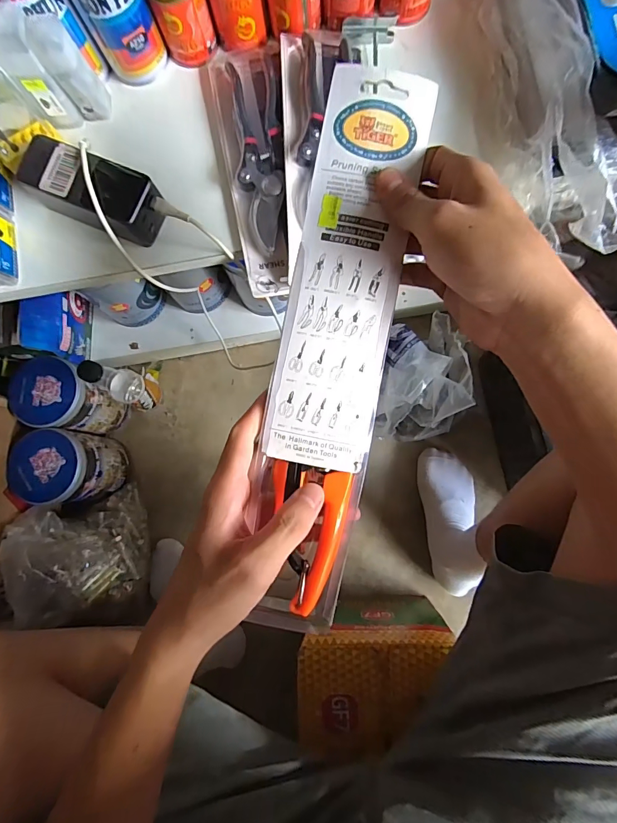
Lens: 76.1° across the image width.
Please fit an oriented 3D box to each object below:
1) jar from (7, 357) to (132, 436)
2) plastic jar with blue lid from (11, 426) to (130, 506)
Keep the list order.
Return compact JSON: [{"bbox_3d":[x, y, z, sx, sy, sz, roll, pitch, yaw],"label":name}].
[{"bbox_3d":[-0.410,-0.021,0.682,0.111,0.144,0.111,-1,81,4],"label":"jar"},{"bbox_3d":[-0.397,0.092,0.663,0.113,0.140,0.111,-1,81,4],"label":"plastic jar with blue lid"}]

